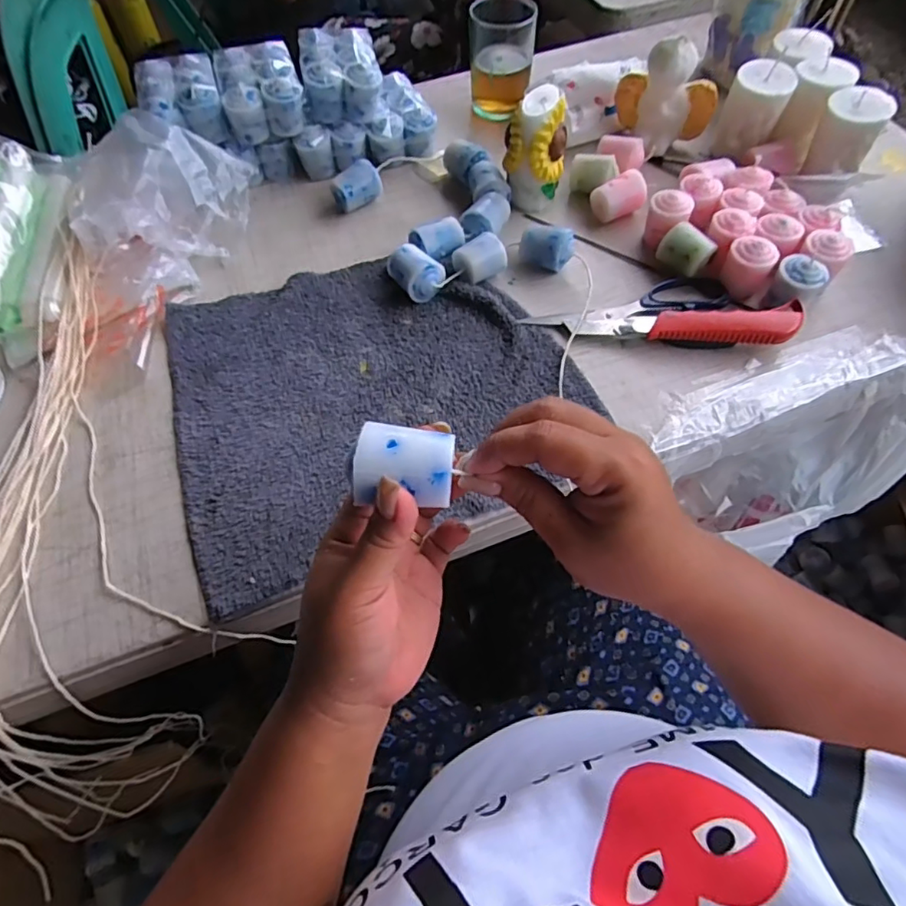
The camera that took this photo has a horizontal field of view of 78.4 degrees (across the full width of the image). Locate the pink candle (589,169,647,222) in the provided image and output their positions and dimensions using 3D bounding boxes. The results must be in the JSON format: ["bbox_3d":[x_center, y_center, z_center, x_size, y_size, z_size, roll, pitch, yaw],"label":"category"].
[{"bbox_3d":[0.165,-0.250,0.552,0.044,0.039,0.037,-22,61,-10],"label":"pink candle"}]

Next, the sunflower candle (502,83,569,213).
[{"bbox_3d":[0.085,-0.292,0.542,0.051,0.101,0.061,39,68,21],"label":"sunflower candle"}]

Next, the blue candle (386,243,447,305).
[{"bbox_3d":[-0.033,-0.159,0.496,0.035,0.038,0.042,-33,64,-16],"label":"blue candle"}]

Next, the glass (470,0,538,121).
[{"bbox_3d":[0.056,-0.447,0.631,0.071,0.095,0.073,2,60,3],"label":"glass"}]

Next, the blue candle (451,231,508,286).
[{"bbox_3d":[0.025,-0.174,0.508,0.043,0.041,0.032,-31,63,-15],"label":"blue candle"}]

